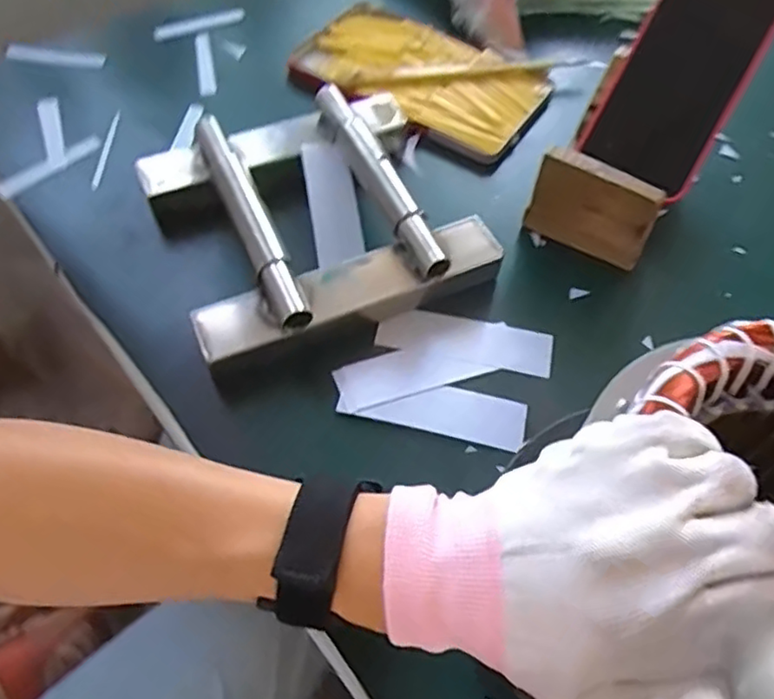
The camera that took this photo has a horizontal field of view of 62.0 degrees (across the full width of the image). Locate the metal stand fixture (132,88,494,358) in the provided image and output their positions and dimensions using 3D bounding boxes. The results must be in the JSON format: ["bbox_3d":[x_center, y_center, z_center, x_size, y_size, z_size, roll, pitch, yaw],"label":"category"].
[{"bbox_3d":[-0.051,-0.098,0.439,0.197,0.042,0.184,-20,61,-14],"label":"metal stand fixture"}]

